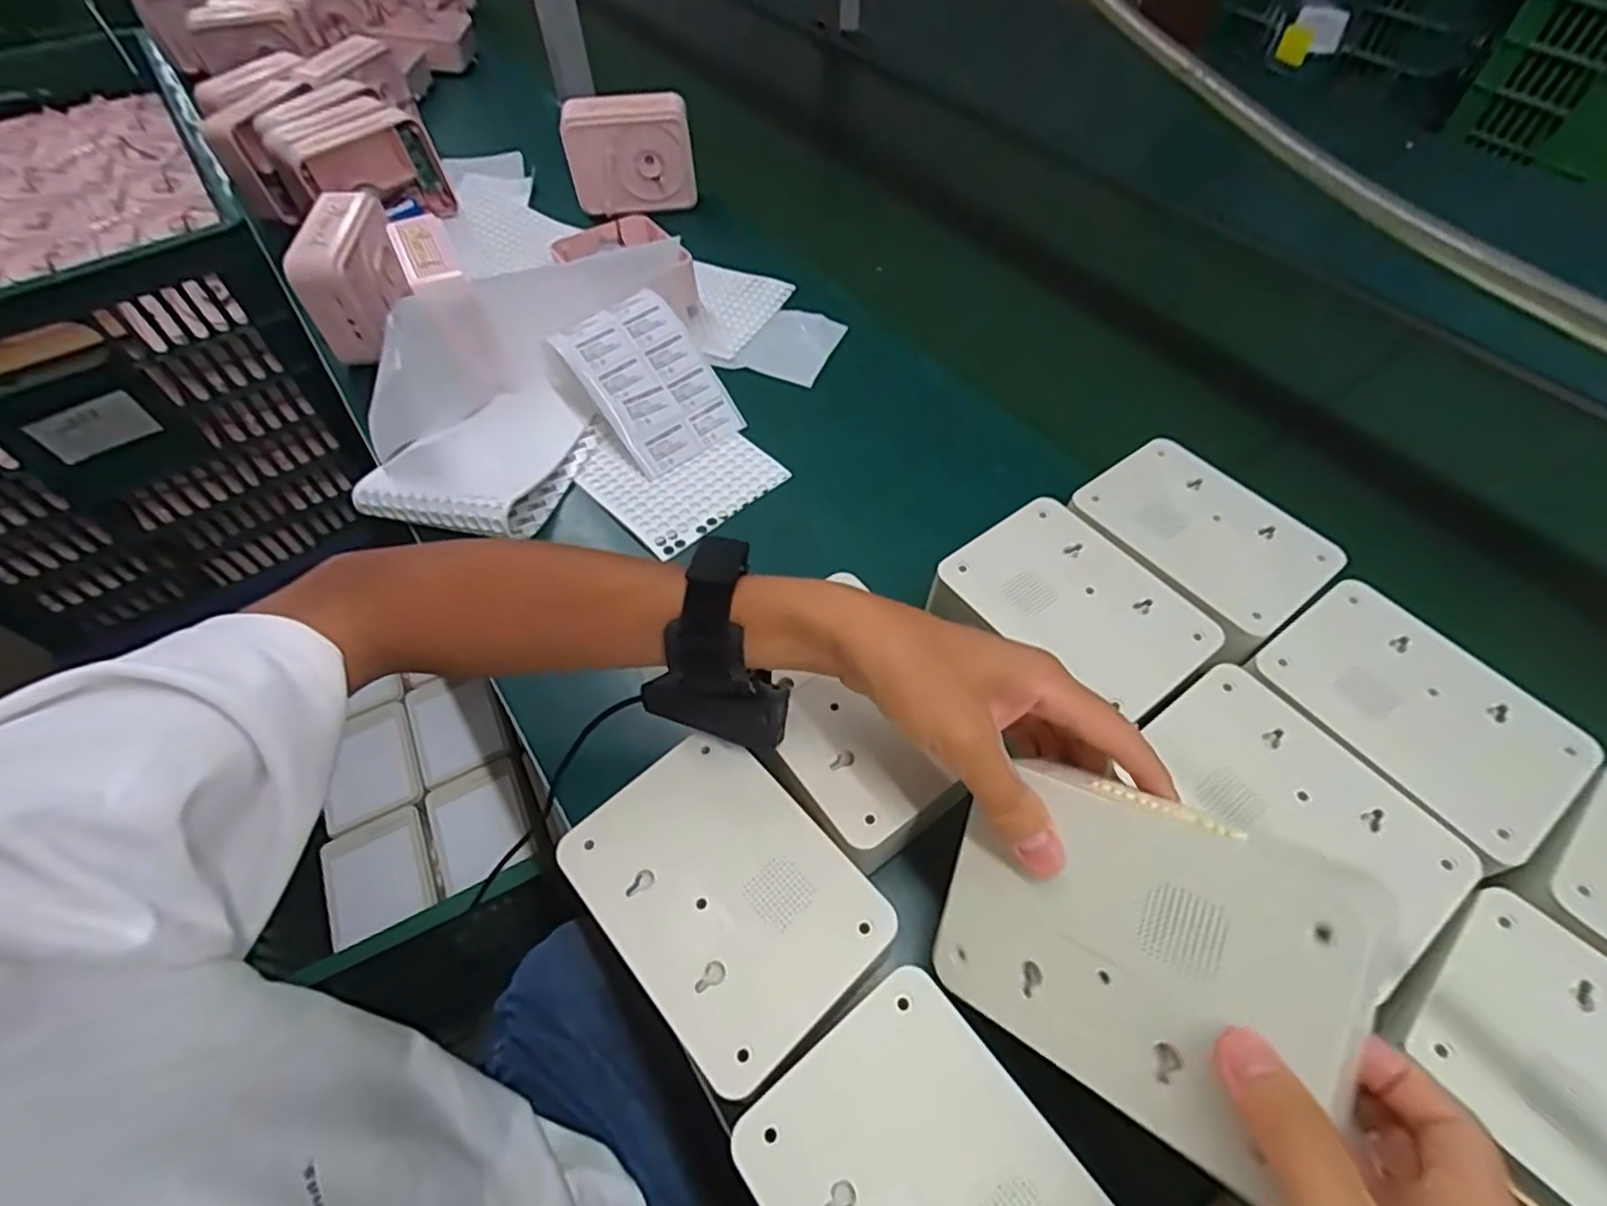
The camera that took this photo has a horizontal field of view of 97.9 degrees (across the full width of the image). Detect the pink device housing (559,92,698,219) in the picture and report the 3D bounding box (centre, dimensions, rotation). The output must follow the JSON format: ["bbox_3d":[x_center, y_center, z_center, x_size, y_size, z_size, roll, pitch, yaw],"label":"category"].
[{"bbox_3d":[-0.182,-0.467,0.738,0.130,0.099,0.029,-7,56,-5],"label":"pink device housing"}]

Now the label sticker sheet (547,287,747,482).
[{"bbox_3d":[-0.120,-0.175,0.554,0.095,0.015,0.135,-37,99,-18],"label":"label sticker sheet"}]

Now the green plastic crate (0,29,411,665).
[{"bbox_3d":[-0.908,-0.369,0.866,0.456,0.325,0.656,-32,62,-19],"label":"green plastic crate"}]

